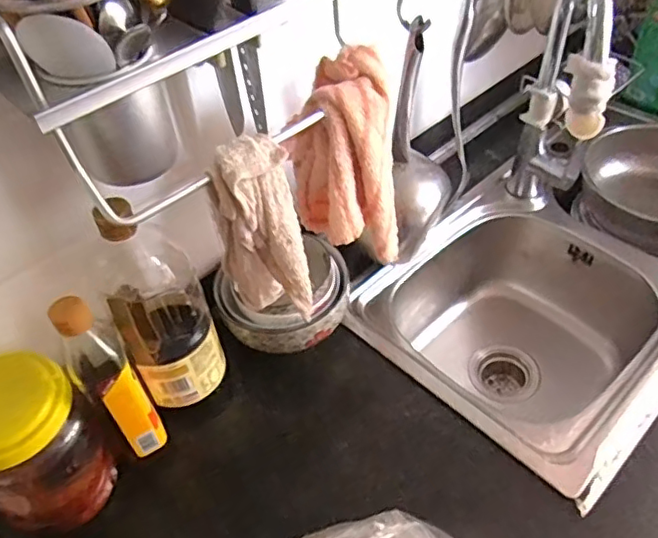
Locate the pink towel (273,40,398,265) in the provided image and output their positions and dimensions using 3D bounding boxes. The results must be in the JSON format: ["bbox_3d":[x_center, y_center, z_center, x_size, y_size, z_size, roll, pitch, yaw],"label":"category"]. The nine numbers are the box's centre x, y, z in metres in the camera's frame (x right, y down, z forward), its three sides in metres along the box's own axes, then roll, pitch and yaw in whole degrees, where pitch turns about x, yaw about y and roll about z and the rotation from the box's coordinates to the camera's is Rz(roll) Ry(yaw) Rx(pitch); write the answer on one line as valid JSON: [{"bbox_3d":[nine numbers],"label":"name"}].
[{"bbox_3d":[0.020,-0.107,0.604,0.104,0.200,0.094,-25,50,-17],"label":"pink towel"}]

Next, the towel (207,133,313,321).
[{"bbox_3d":[-0.065,-0.028,0.561,0.075,0.211,0.051,-14,47,-7],"label":"towel"}]

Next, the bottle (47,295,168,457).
[{"bbox_3d":[-0.216,0.116,0.582,0.050,0.212,0.047,-38,54,-26],"label":"bottle"}]

